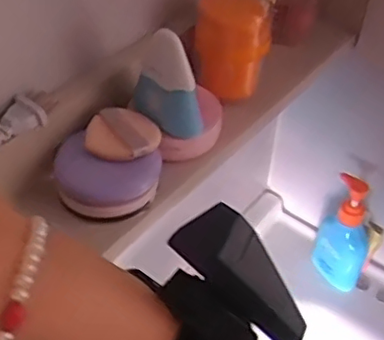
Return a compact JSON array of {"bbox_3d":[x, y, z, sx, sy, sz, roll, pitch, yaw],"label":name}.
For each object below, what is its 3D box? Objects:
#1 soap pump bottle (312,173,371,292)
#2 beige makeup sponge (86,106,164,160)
[{"bbox_3d":[0.198,0.081,0.779,0.068,0.162,0.047,17,46,15],"label":"soap pump bottle"},{"bbox_3d":[-0.050,-0.027,0.426,0.052,0.009,0.049,32,51,27],"label":"beige makeup sponge"}]

